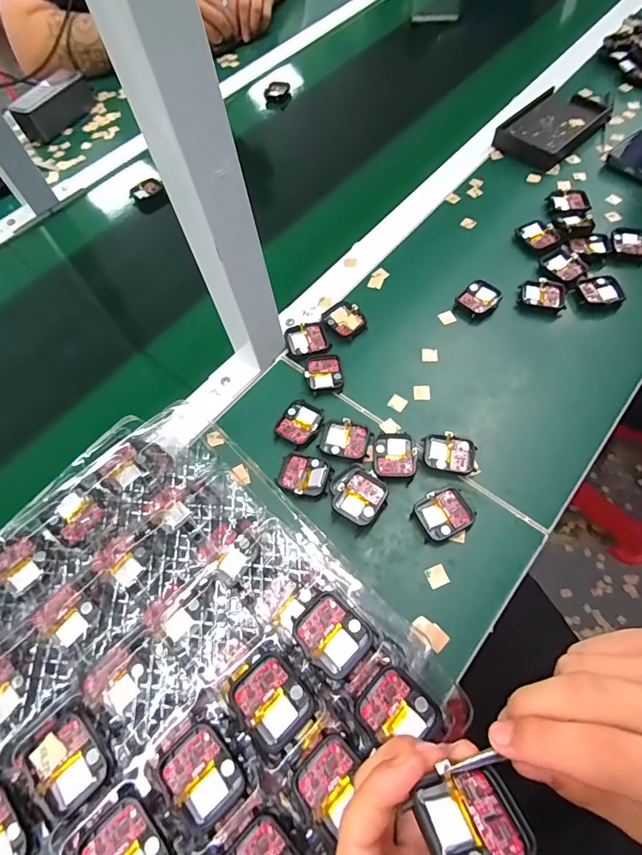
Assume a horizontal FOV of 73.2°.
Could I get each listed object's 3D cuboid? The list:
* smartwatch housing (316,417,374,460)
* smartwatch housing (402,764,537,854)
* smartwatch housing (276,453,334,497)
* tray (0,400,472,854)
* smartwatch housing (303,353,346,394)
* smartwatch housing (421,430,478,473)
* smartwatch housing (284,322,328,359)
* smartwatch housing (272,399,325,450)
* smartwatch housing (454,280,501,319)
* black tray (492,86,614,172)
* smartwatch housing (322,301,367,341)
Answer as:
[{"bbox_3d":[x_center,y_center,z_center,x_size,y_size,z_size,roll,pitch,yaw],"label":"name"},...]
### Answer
[{"bbox_3d":[0.023,0.010,0.401,0.046,0.005,0.036,10,63,11],"label":"smartwatch housing"},{"bbox_3d":[0.063,0.159,0.175,0.043,0.006,0.033,3,26,-18],"label":"smartwatch housing"},{"bbox_3d":[-0.015,0.042,0.384,0.045,0.010,0.038,17,65,14],"label":"smartwatch housing"},{"bbox_3d":[-0.112,0.149,0.266,0.300,0.021,0.276,40,71,20],"label":"tray"},{"bbox_3d":[0.003,-0.056,0.437,0.037,0.007,0.044,-11,61,-1],"label":"smartwatch housing"},{"bbox_3d":[0.115,0.022,0.387,0.046,0.005,0.037,9,64,7],"label":"smartwatch housing"},{"bbox_3d":[-0.015,-0.093,0.456,0.043,0.008,0.037,-18,62,-4],"label":"smartwatch housing"},{"bbox_3d":[-0.022,-0.006,0.412,0.041,0.004,0.046,34,70,21],"label":"smartwatch housing"},{"bbox_3d":[0.172,-0.139,0.468,0.037,0.012,0.046,39,72,23],"label":"smartwatch housing"},{"bbox_3d":[0.321,-0.419,0.593,0.164,0.017,0.093,-41,66,-16],"label":"black tray"},{"bbox_3d":[0.026,-0.116,0.467,0.036,0.009,0.044,-31,63,-11],"label":"smartwatch housing"}]

